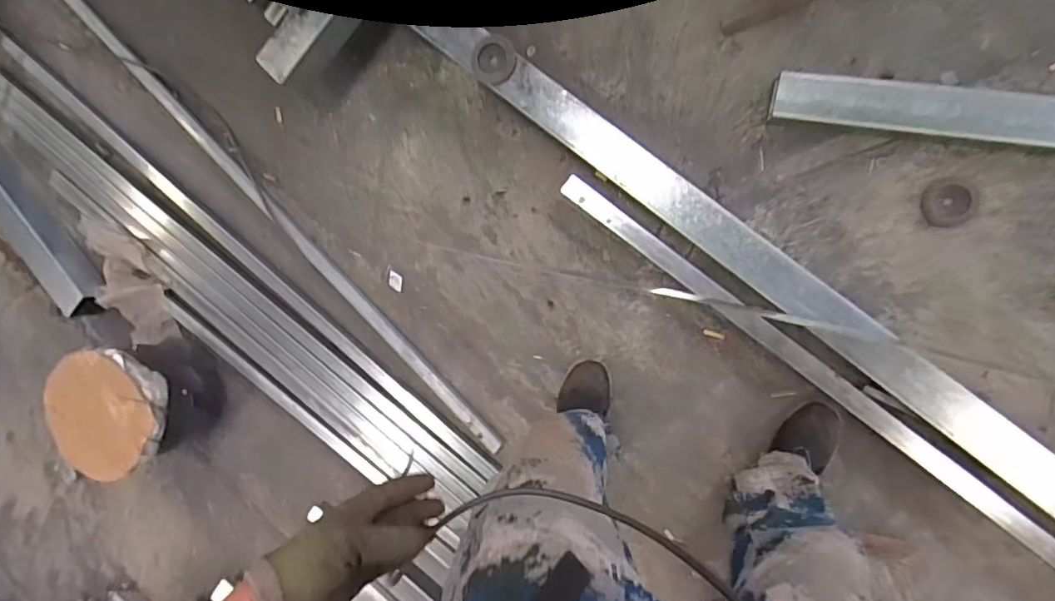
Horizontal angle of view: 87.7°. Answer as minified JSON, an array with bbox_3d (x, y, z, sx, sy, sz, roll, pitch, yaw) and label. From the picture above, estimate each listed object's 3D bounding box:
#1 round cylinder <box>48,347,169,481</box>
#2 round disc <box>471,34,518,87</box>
[{"bbox_3d":[-0.866,0.234,1.229,0.253,0.236,0.258,1,96,13],"label":"round cylinder"},{"bbox_3d":[-0.062,-0.451,1.033,0.087,0.008,0.084,6,110,17],"label":"round disc"}]

